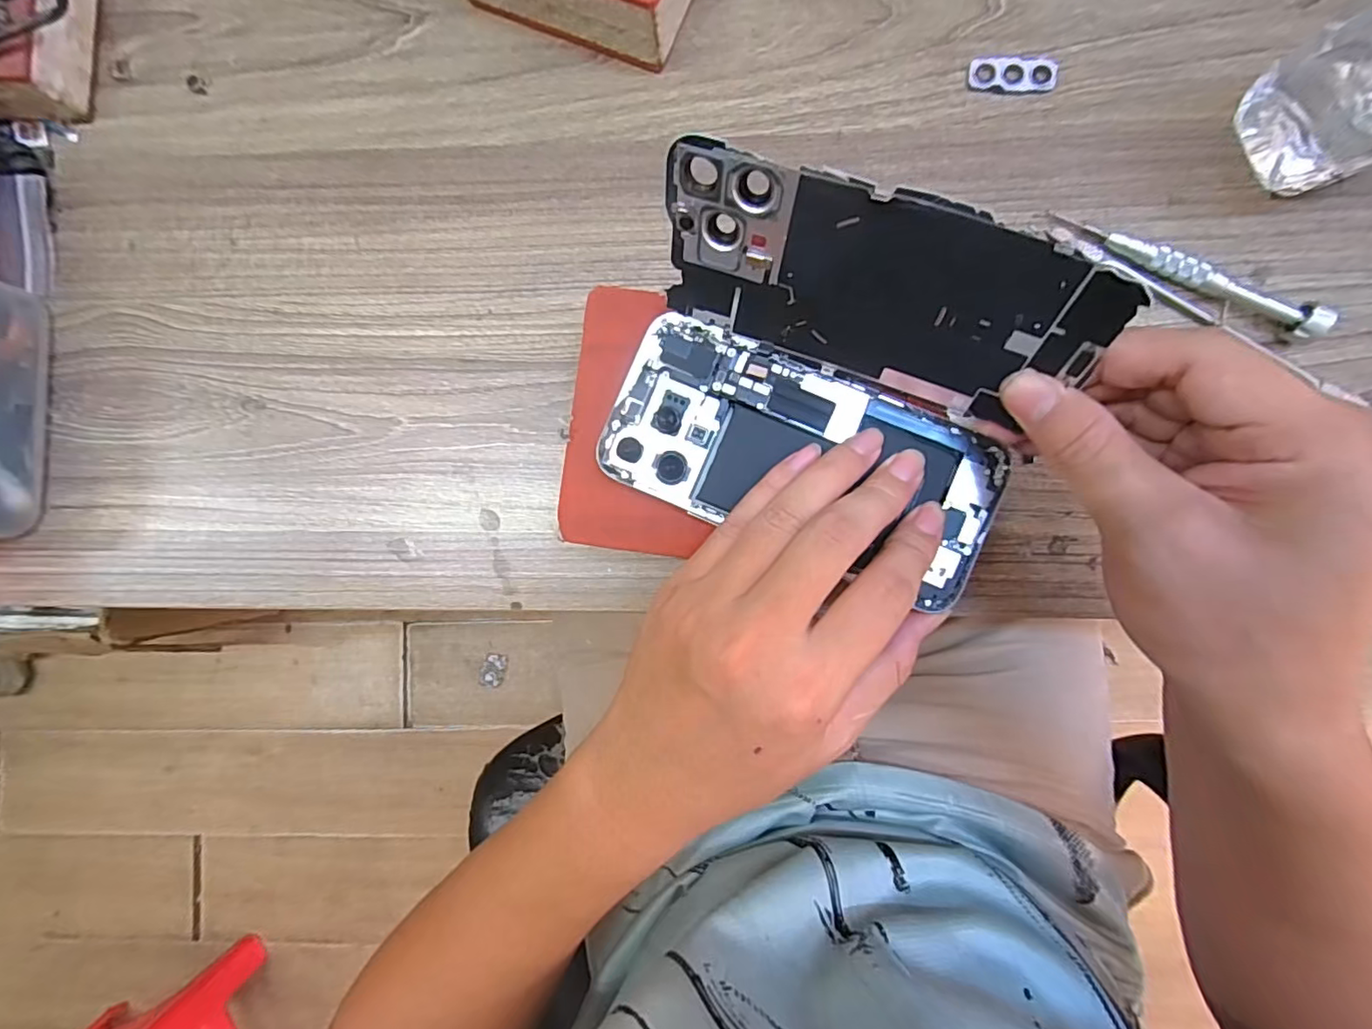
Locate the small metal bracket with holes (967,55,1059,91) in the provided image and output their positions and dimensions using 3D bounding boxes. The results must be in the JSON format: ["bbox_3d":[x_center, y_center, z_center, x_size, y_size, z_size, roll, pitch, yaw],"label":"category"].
[{"bbox_3d":[0.163,-0.219,0.292,0.042,0.004,0.016,2,88,3],"label":"small metal bracket with holes"}]

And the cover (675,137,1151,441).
[{"bbox_3d":[0.065,-0.079,0.213,0.151,0.073,0.005,23,57,8],"label":"cover"}]

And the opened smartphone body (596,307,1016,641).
[{"bbox_3d":[0.047,-0.025,0.246,0.161,0.007,0.085,16,89,4],"label":"opened smartphone body"}]

